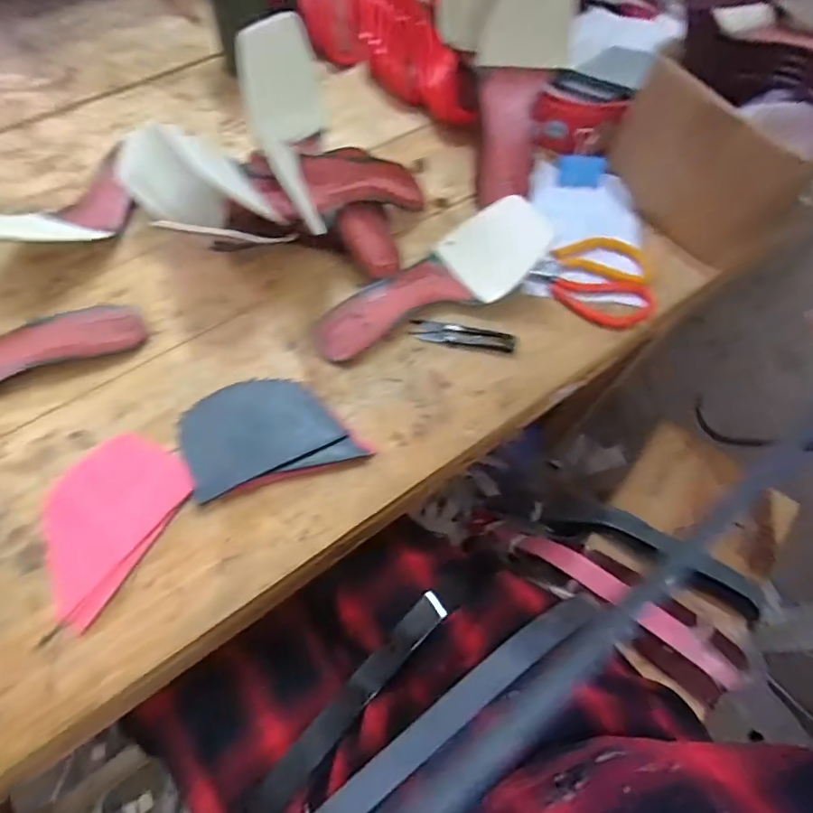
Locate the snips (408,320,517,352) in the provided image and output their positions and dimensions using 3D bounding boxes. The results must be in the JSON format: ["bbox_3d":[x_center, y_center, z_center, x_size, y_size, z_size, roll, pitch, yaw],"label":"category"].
[{"bbox_3d":[0.057,-0.071,0.521,0.104,0.012,0.024,5,66,0],"label":"snips"}]

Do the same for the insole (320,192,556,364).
[{"bbox_3d":[0.017,-0.129,0.506,0.229,0.065,0.085,-23,69,-11],"label":"insole"}]

